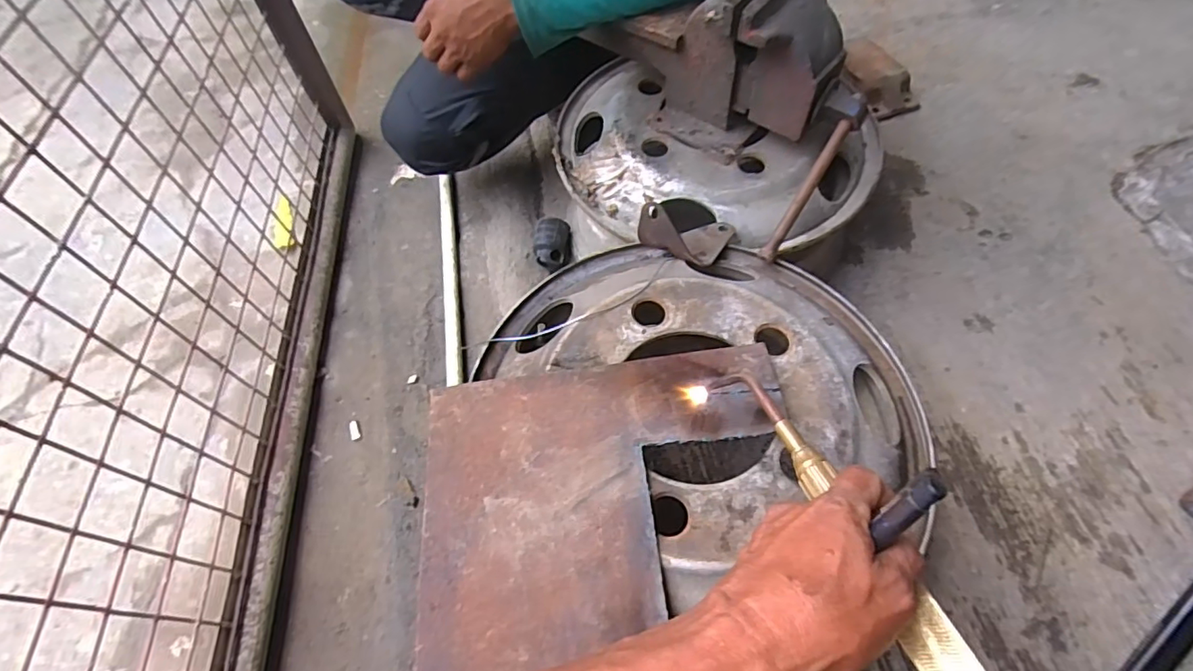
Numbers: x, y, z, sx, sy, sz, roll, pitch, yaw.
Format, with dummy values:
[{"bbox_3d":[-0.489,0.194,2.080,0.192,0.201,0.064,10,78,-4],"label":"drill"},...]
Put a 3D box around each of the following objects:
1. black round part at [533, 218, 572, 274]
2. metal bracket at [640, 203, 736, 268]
[{"bbox_3d":[-0.070,-0.142,0.849,0.054,0.038,0.085,1,58,5],"label":"black round part"},{"bbox_3d":[0.108,-0.108,0.607,0.120,0.043,0.064,3,54,-28],"label":"metal bracket"}]

